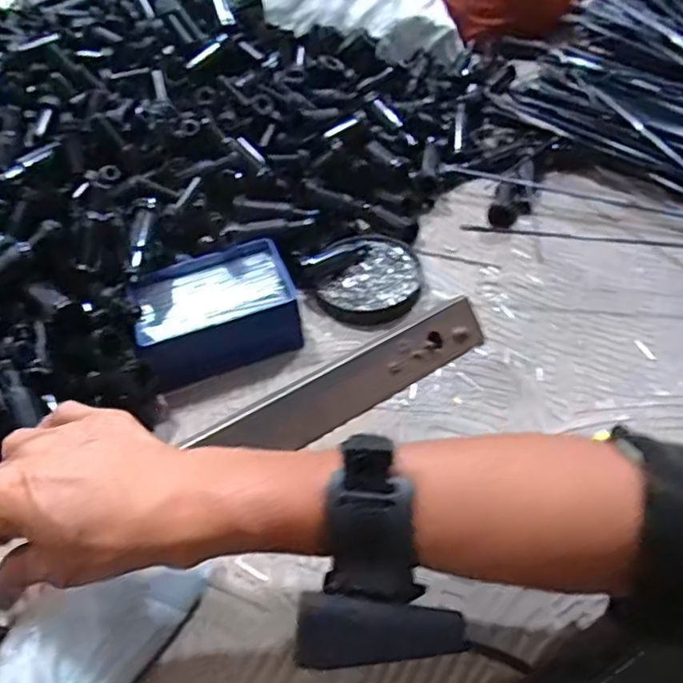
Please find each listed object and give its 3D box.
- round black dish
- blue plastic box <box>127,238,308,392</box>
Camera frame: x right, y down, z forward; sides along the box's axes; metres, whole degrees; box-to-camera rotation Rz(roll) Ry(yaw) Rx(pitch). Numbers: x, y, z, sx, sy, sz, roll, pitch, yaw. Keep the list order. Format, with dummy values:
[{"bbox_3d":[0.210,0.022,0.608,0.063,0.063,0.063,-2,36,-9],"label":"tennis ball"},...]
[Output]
[{"bbox_3d":[0.020,-0.051,0.504,0.088,0.013,0.085,-2,49,3],"label":"round black dish"},{"bbox_3d":[-0.091,-0.019,0.467,0.114,0.049,0.079,-20,50,-13],"label":"blue plastic box"}]

